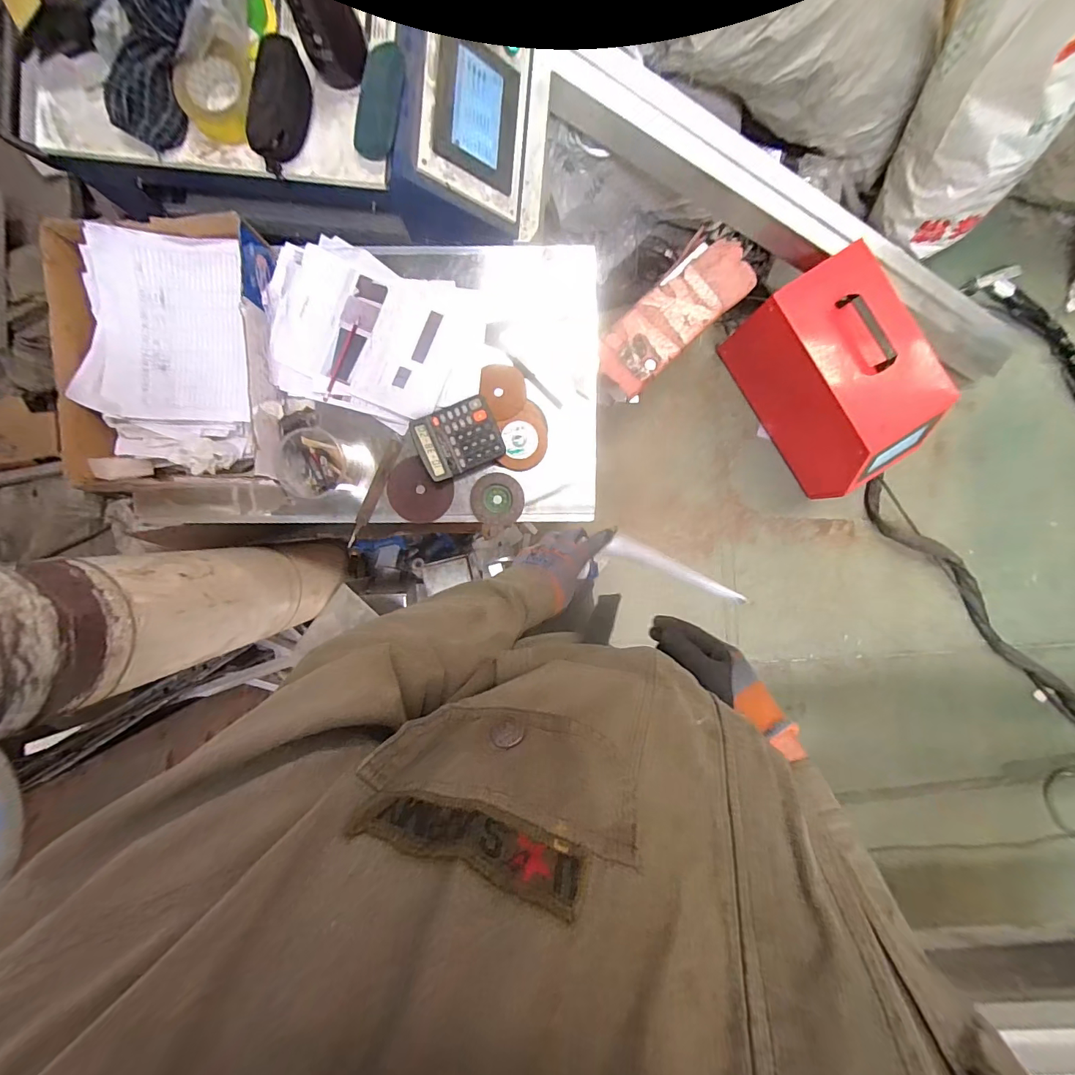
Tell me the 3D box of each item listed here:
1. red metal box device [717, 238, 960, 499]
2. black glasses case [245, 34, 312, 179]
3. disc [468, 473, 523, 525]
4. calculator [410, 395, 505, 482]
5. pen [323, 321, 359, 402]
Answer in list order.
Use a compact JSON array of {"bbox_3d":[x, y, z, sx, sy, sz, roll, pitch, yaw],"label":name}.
[{"bbox_3d":[0.778,-0.390,1.230,0.274,0.363,0.558,-32,92,1],"label":"red metal box device"},{"bbox_3d":[-0.391,-0.651,0.685,0.077,0.071,0.165,12,92,-1],"label":"black glasses case"},{"bbox_3d":[-0.073,-0.069,0.835,0.094,0.011,0.092,0,92,0],"label":"disc"},{"bbox_3d":[-0.142,-0.177,0.818,0.144,0.023,0.120,-21,92,1],"label":"calculator"},{"bbox_3d":[-0.350,-0.315,0.818,0.012,0.006,0.152,24,92,-1],"label":"pen"}]

